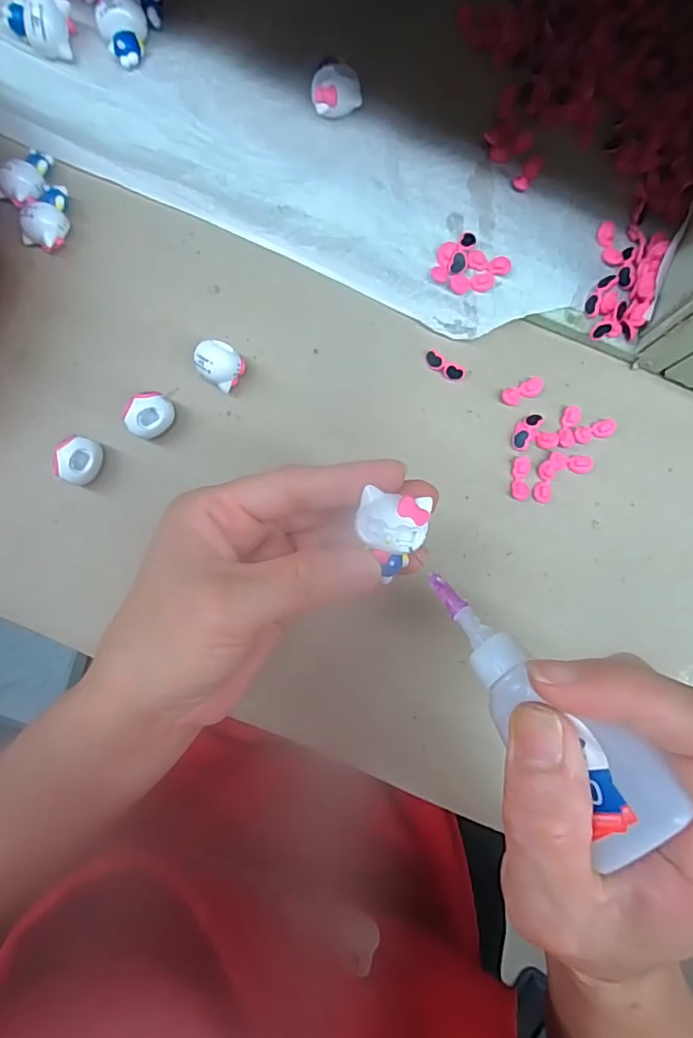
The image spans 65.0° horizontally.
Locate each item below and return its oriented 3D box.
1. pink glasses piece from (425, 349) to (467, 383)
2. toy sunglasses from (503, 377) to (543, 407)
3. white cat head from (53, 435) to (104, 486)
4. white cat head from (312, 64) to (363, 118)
[{"bbox_3d":[0.056,-0.087,0.310,0.025,0.004,0.010,30,86,1],"label":"pink glasses piece"},{"bbox_3d":[0.101,-0.073,0.309,0.025,0.004,0.011,-23,87,-3],"label":"toy sunglasses"},{"bbox_3d":[-0.141,-0.030,0.290,0.019,0.022,0.025,8,86,-1],"label":"white cat head"},{"bbox_3d":[-0.005,-0.229,0.293,0.025,0.017,0.022,-5,86,-2],"label":"white cat head"}]

